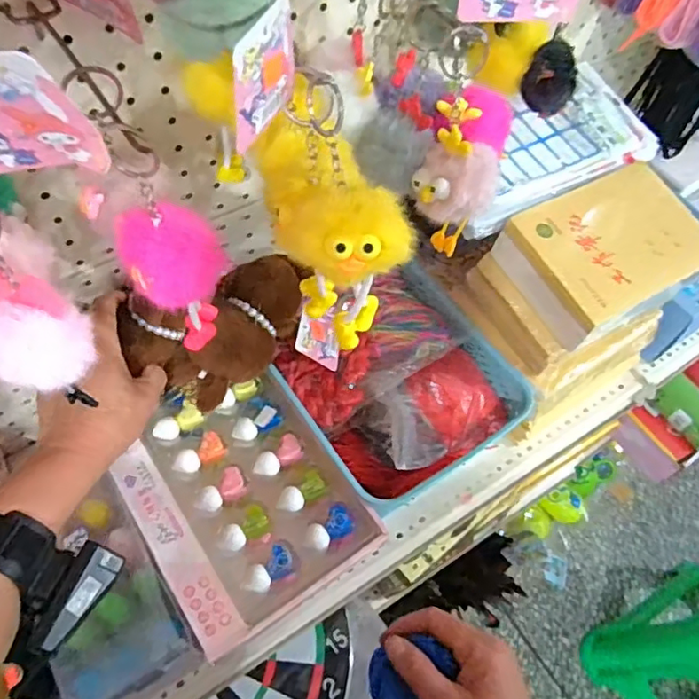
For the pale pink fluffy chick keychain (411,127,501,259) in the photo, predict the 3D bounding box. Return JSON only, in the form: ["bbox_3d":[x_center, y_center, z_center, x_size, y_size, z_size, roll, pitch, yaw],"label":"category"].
[{"bbox_3d":[0.071,-0.107,0.413,0.053,0.078,0.049,19,60,7],"label":"pale pink fluffy chick keychain"}]

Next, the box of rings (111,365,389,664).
[{"bbox_3d":[-0.102,0.121,0.534,0.168,0.041,0.229,-29,65,-20],"label":"box of rings"}]

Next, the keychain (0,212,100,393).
[{"bbox_3d":[-0.165,-0.014,0.299,0.050,0.065,0.051,36,63,16],"label":"keychain"}]

